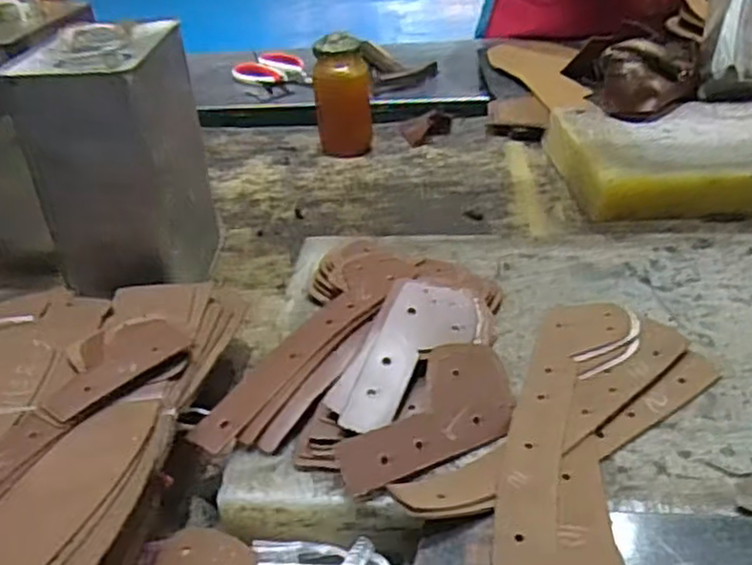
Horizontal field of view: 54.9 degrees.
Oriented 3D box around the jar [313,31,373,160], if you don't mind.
[{"bbox_3d":[-0.042,-0.232,0.907,0.069,0.139,0.061,-5,34,-1],"label":"jar"}]

